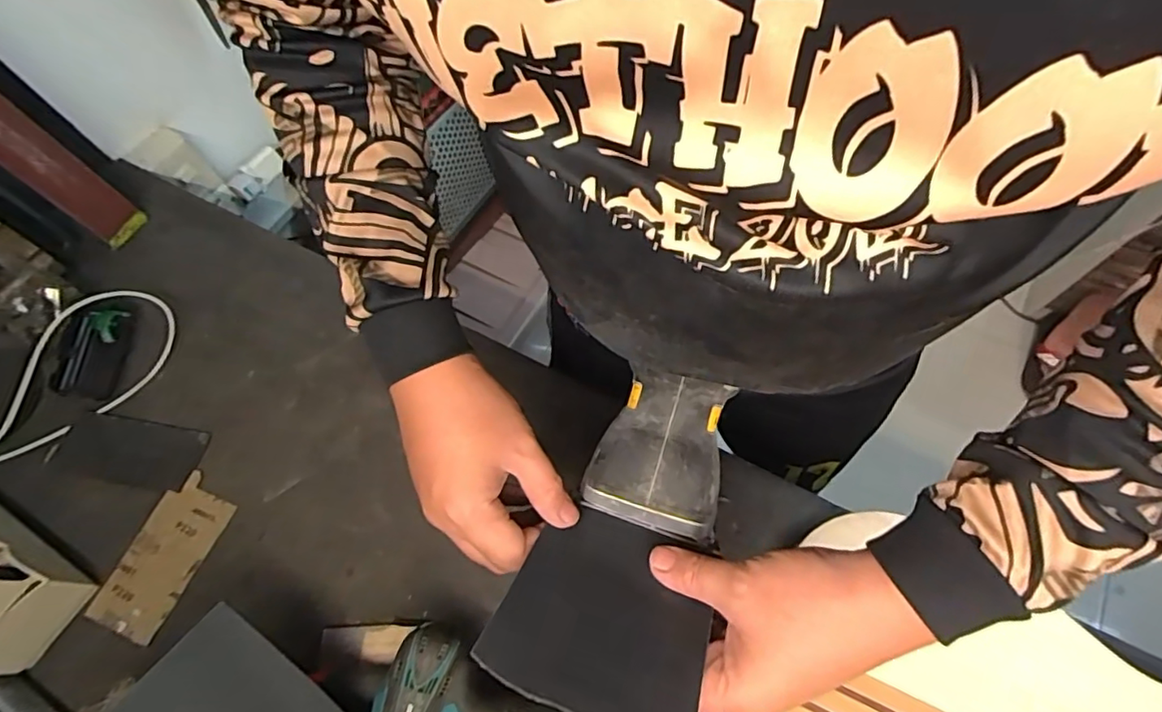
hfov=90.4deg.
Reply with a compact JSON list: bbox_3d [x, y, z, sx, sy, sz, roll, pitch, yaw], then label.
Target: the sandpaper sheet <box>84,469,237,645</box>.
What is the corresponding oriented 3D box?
[{"bbox_3d":[-0.389,0.185,0.538,0.076,0.007,0.137,19,67,14],"label":"sandpaper sheet"}]

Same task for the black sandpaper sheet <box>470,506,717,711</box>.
[{"bbox_3d":[0.017,0.143,0.329,0.111,0.008,0.133,21,26,9],"label":"black sandpaper sheet"}]

